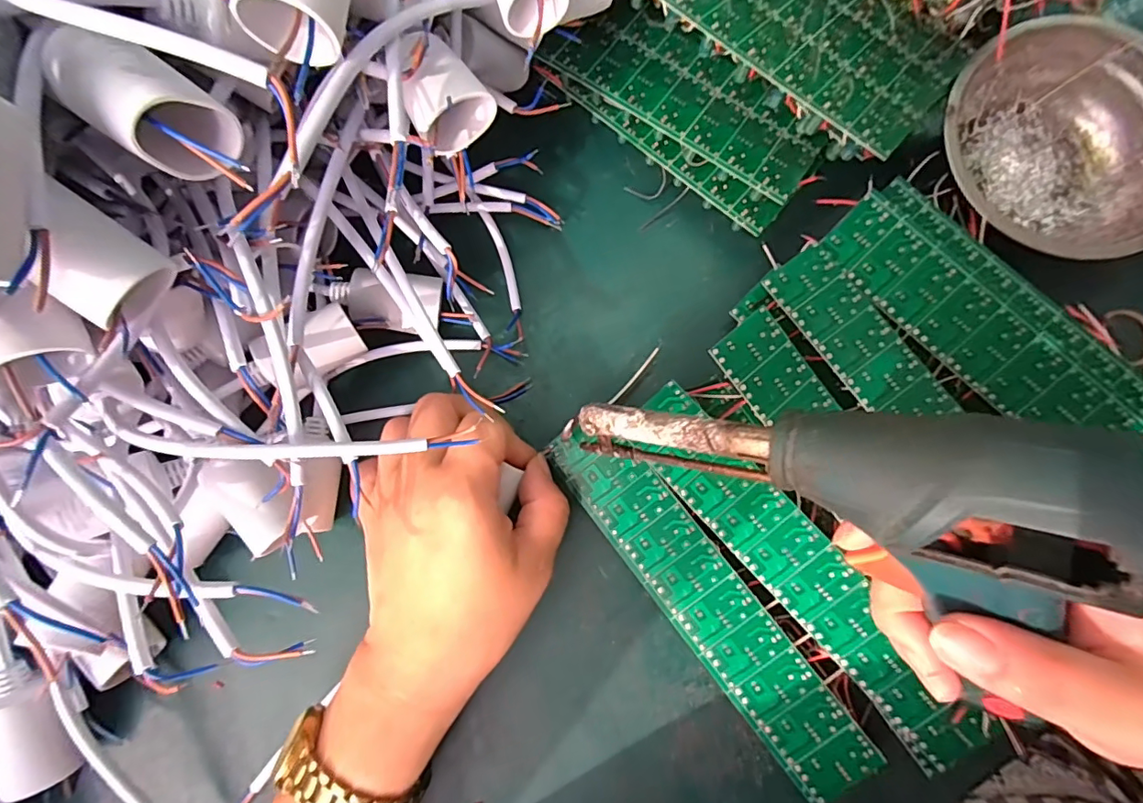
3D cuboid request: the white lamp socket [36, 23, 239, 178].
[{"bbox_3d":[-0.122,-0.085,0.150,0.041,0.026,0.025,35,81,5],"label":"white lamp socket"}]

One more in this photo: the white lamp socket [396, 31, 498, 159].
[{"bbox_3d":[-0.051,-0.126,0.209,0.032,0.031,0.038,-24,81,-5],"label":"white lamp socket"}]

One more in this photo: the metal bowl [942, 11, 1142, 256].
[{"bbox_3d":[0.257,-0.131,0.282,0.123,0.047,0.125,0,80,-1],"label":"metal bowl"}]

